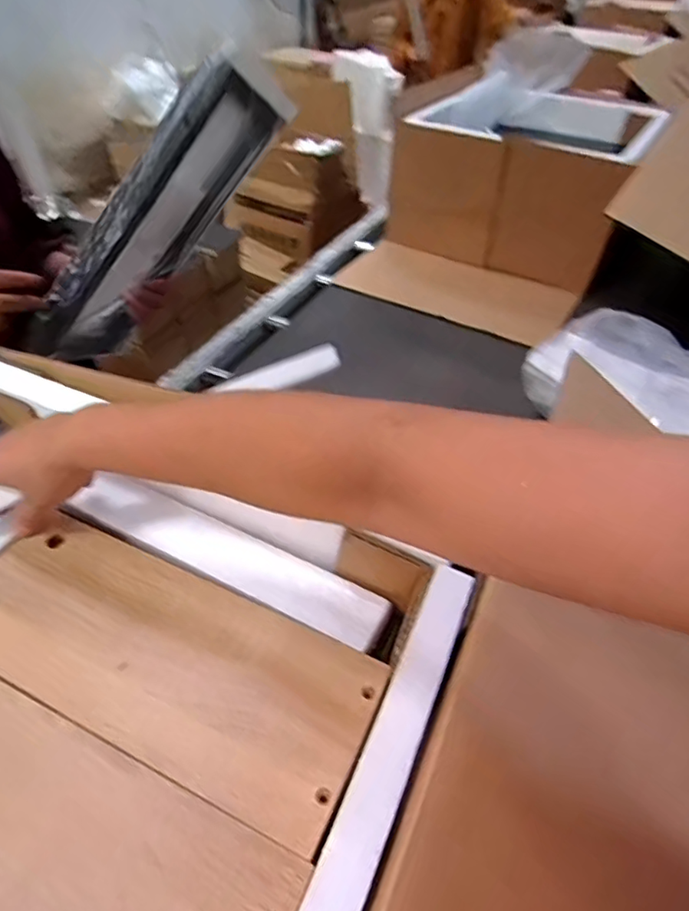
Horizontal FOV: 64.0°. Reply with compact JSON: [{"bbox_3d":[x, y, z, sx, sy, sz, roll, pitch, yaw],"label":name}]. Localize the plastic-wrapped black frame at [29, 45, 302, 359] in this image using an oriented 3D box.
[{"bbox_3d":[-0.227,-0.280,0.662,0.045,0.404,0.146,48,21,2],"label":"plastic-wrapped black frame"}]

